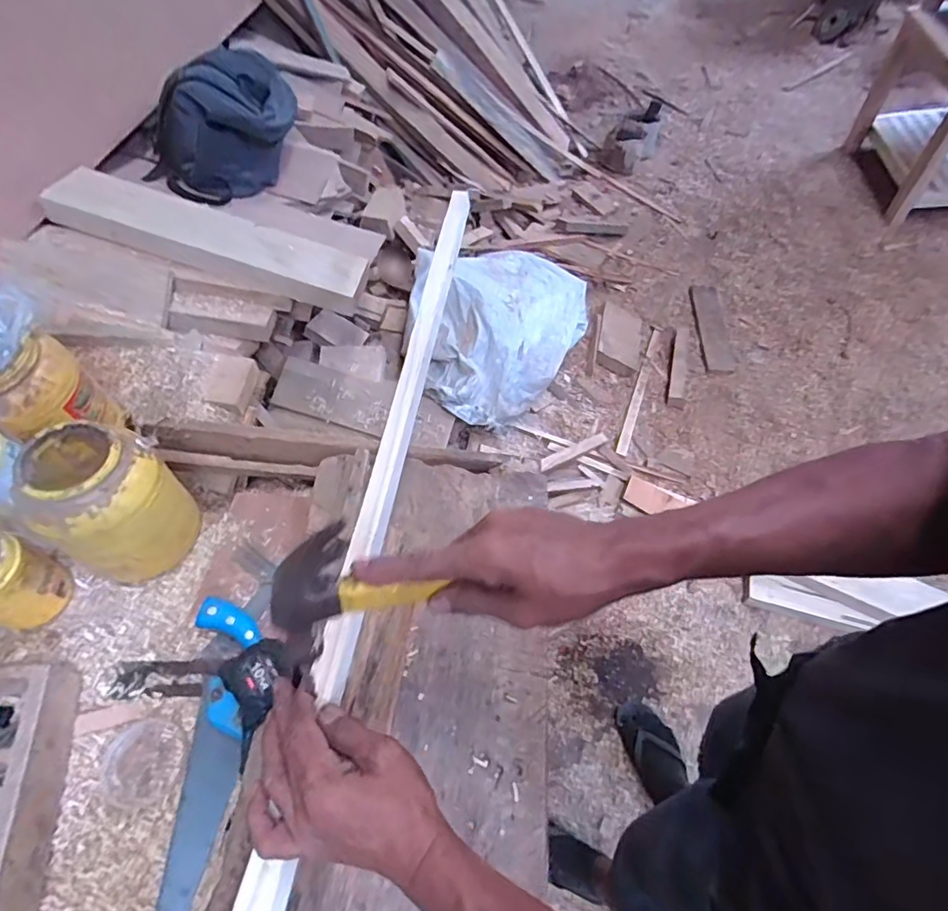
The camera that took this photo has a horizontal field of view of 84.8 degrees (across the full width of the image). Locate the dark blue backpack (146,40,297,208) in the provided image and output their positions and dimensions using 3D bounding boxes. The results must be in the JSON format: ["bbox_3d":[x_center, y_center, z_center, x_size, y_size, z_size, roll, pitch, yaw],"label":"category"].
[{"bbox_3d":[-0.567,-0.726,1.159,0.346,0.246,0.138,-17,59,-7],"label":"dark blue backpack"}]

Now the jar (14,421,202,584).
[{"bbox_3d":[-0.480,0.059,0.676,0.161,0.192,0.152,27,64,18],"label":"jar"}]

